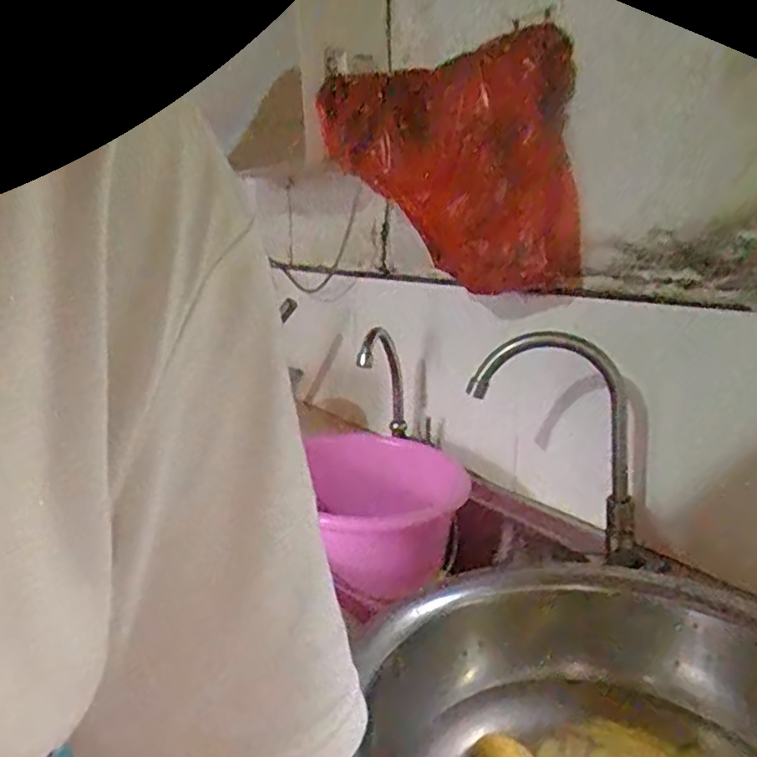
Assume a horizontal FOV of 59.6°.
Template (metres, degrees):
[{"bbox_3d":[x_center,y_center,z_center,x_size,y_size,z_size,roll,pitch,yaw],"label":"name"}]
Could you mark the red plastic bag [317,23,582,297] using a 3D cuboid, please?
[{"bbox_3d":[0.085,-0.282,0.918,0.077,0.304,0.416,-10,16,-39],"label":"red plastic bag"}]

